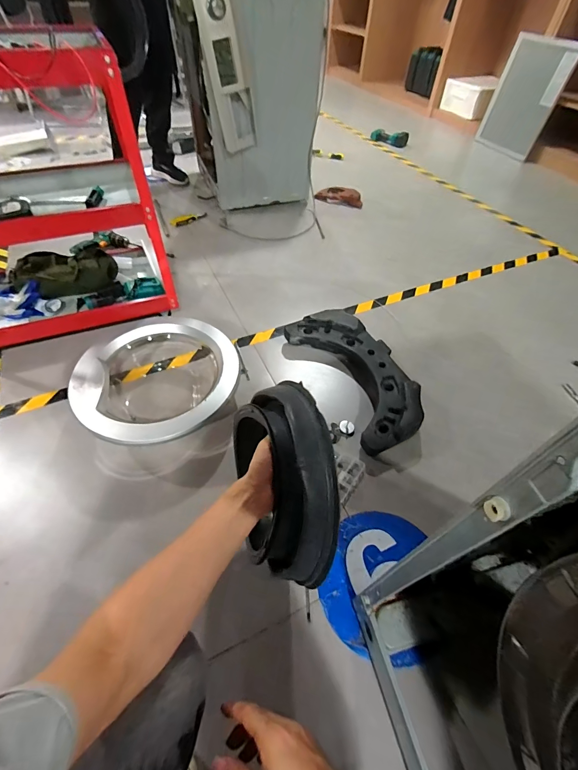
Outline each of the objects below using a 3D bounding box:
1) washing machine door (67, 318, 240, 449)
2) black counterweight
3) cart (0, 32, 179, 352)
[{"bbox_3d":[-0.370,-0.018,0.979,0.413,0.175,0.458,-35,61,-25],"label":"washing machine door"},{"bbox_3d":[0.218,-0.043,1.083,0.261,0.086,0.521,-21,55,-18],"label":"black counterweight"},{"bbox_3d":[-0.751,-0.511,1.009,0.684,0.696,0.478,-12,53,-12],"label":"cart"}]

